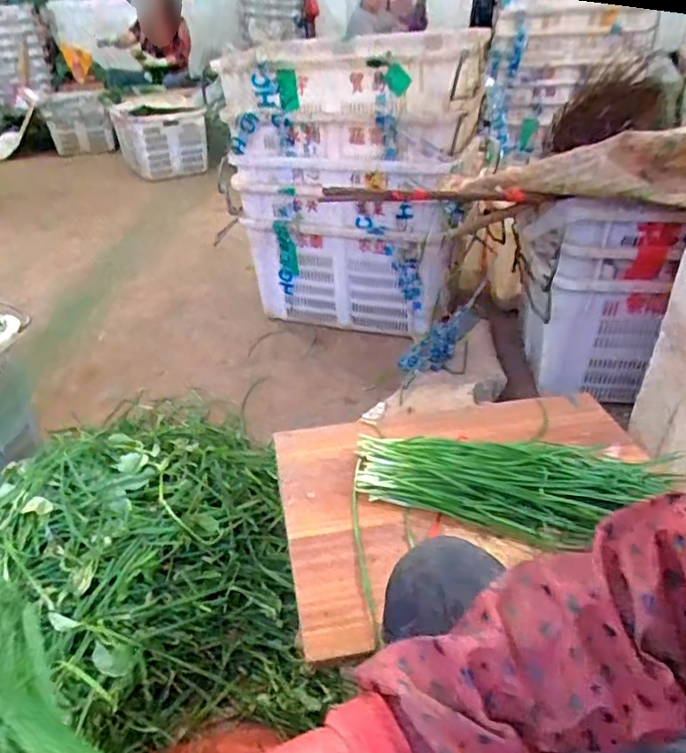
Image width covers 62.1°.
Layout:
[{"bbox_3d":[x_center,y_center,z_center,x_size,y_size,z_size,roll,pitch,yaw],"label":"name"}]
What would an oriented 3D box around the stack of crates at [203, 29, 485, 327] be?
[{"bbox_3d":[0.033,-0.543,1.663,0.665,0.729,0.371,10,36,18],"label":"stack of crates"}]

